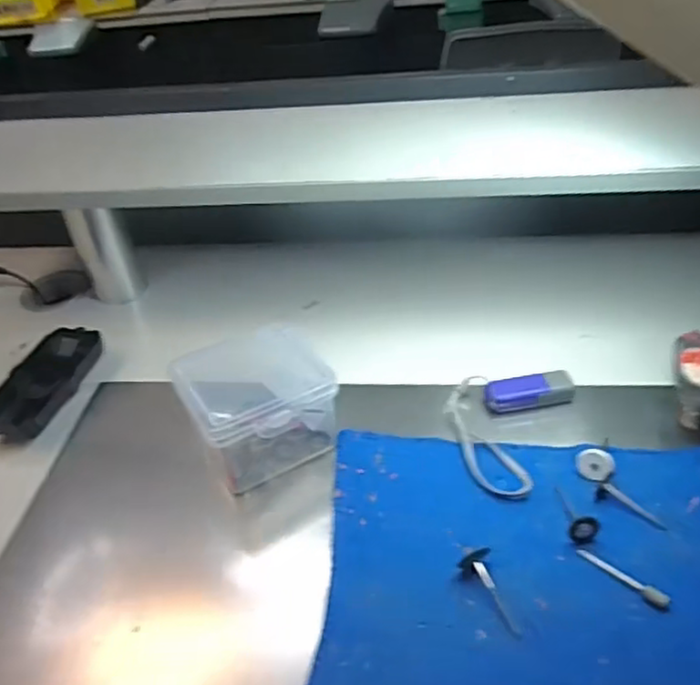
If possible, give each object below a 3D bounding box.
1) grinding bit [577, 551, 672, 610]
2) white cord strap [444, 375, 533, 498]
[{"bbox_3d":[0.150,0.128,0.364,0.008,0.005,0.051,-34,46,-30],"label":"grinding bit"},{"bbox_3d":[0.089,0.061,0.448,0.035,0.013,0.105,-10,39,-4],"label":"white cord strap"}]

